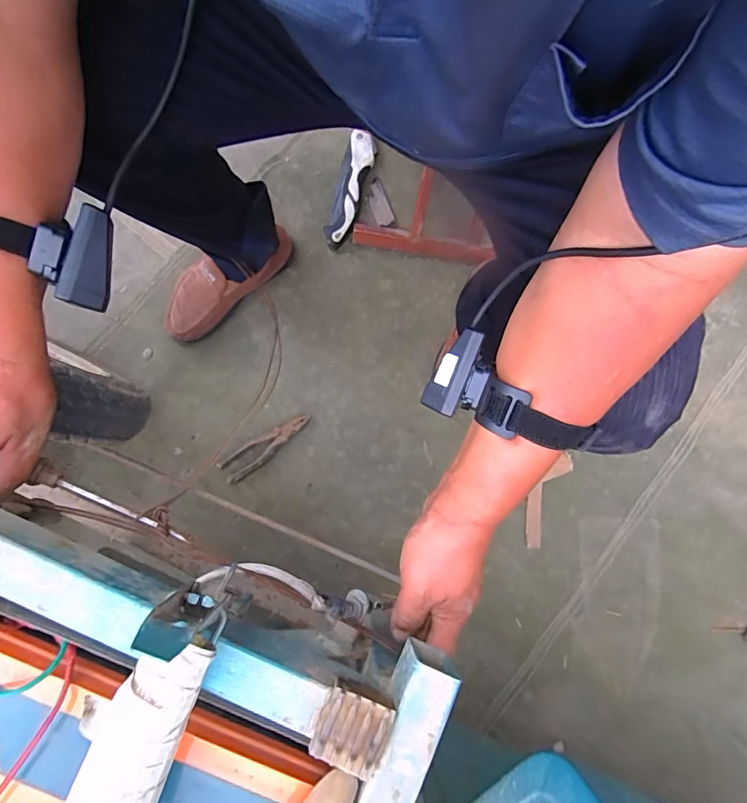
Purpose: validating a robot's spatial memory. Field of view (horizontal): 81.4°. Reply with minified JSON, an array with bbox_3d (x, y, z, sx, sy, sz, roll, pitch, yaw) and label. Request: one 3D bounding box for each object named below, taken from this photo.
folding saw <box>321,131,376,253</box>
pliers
[{"bbox_3d":[-0.046,-0.368,0.769,0.054,0.032,0.204,17,81,-2],"label":"folding saw"},{"bbox_3d":[-0.176,0.071,0.713,0.161,0.010,0.046,-37,87,-7],"label":"pliers"}]

